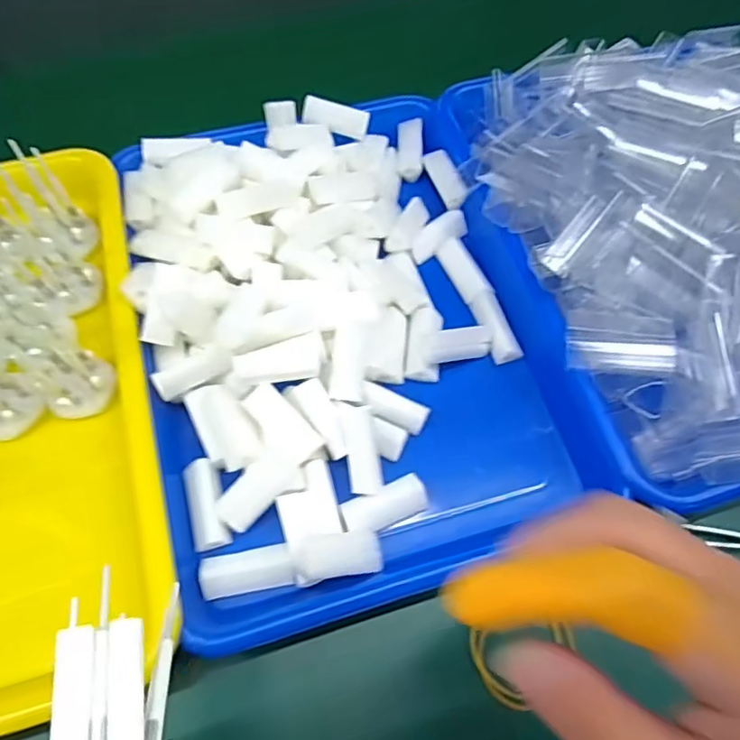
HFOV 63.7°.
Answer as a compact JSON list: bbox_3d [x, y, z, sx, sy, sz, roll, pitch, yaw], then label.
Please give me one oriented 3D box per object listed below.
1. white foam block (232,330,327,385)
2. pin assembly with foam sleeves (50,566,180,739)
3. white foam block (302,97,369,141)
[{"bbox_3d":[-0.049,-0.005,0.330,0.049,0.016,0.024,-14,63,-7],"label":"white foam block"},{"bbox_3d":[-0.077,0.102,0.181,0.029,0.030,0.069,-9,63,-5],"label":"pin assembly with foam sleeves"},{"bbox_3d":[-0.024,-0.179,0.423,0.047,0.013,0.017,13,62,-13],"label":"white foam block"}]

